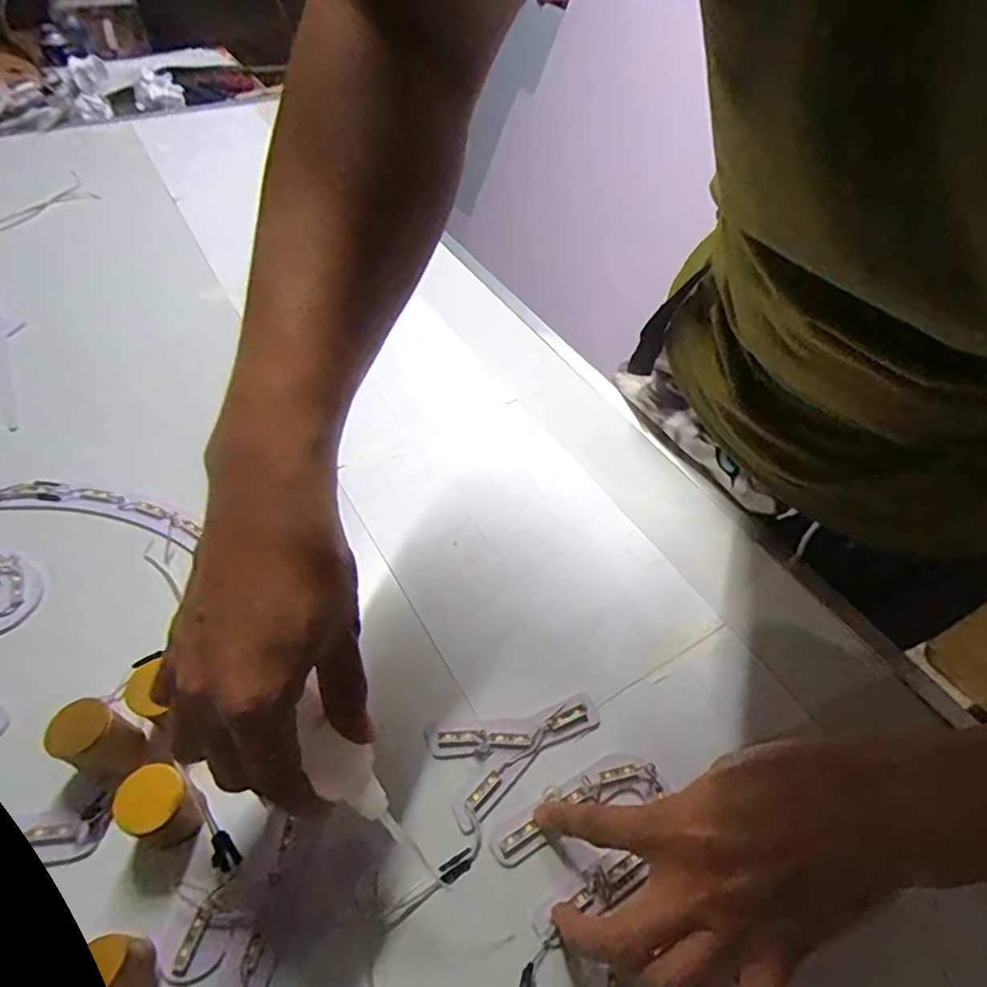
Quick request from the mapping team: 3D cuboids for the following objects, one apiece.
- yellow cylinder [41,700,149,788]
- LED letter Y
[{"bbox_3d":[-0.225,0.141,0.348,0.036,0.037,0.032,23,52,14],"label":"yellow cylinder"},{"bbox_3d":[0.014,0.154,0.392,0.109,0.008,0.058,-25,57,-23],"label":"LED letter Y"}]

